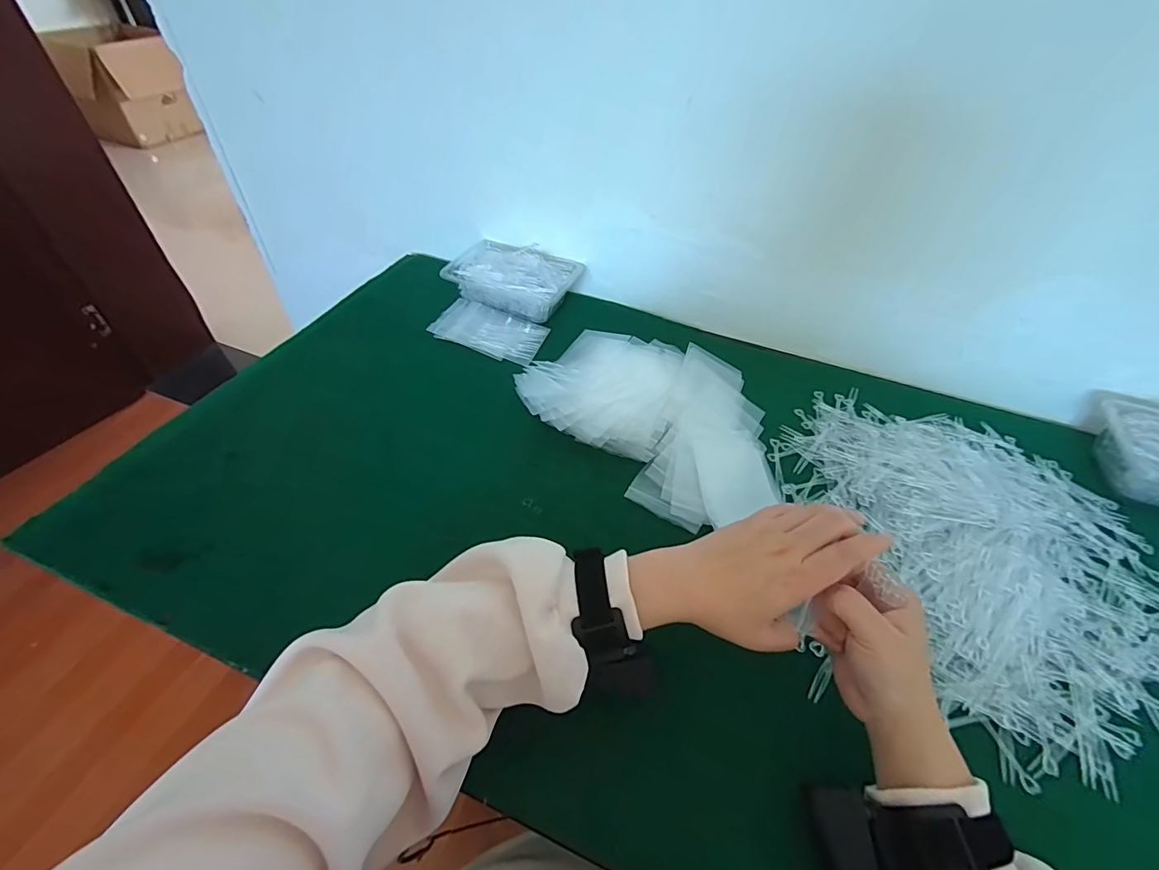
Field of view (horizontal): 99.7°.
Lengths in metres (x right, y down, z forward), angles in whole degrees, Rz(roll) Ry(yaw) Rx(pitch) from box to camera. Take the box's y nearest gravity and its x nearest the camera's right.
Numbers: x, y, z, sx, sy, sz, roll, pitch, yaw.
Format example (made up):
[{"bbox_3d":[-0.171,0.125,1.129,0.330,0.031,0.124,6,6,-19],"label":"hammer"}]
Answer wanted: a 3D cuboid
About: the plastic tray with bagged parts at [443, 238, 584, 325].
[{"bbox_3d":[-0.097,-0.231,0.724,0.177,0.050,0.118,20,48,14],"label":"plastic tray with bagged parts"}]

